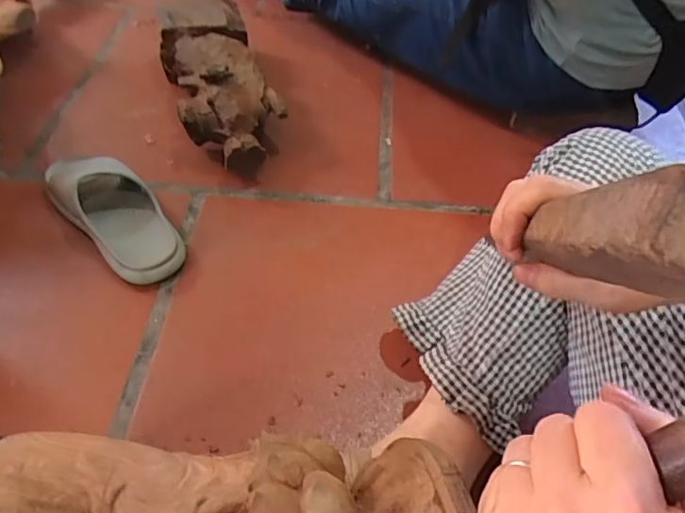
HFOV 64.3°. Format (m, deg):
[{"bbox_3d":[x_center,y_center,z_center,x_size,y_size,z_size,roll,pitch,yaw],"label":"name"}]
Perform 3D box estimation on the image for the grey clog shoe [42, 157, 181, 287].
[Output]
[{"bbox_3d":[-0.281,-0.061,0.672,0.094,0.064,0.231,-35,60,-30],"label":"grey clog shoe"}]

